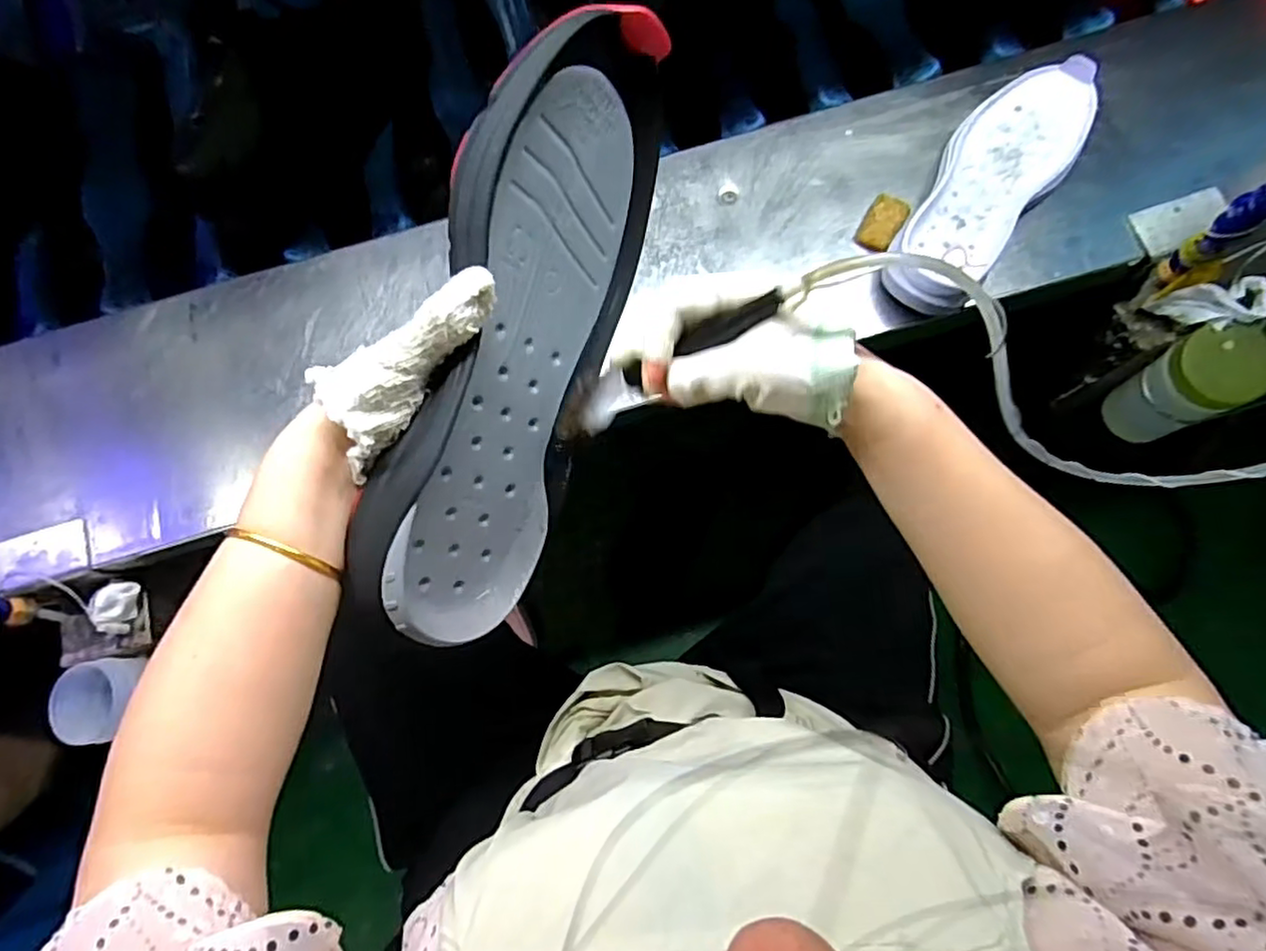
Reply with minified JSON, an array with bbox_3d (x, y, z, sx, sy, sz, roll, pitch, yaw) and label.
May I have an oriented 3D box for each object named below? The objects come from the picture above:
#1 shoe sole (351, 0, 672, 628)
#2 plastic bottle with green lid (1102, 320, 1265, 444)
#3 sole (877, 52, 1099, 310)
[{"bbox_3d":[-0.059,-0.078,0.371,0.034,0.126,0.337,19,94,36],"label":"shoe sole"},{"bbox_3d":[0.556,-0.091,0.662,0.082,0.139,0.079,-22,78,-4],"label":"plastic bottle with green lid"},{"bbox_3d":[0.318,-0.258,0.590,0.099,0.043,0.270,35,80,9],"label":"sole"}]

